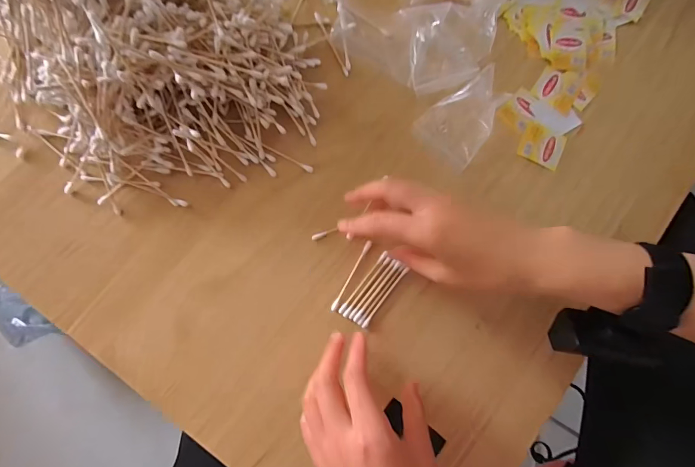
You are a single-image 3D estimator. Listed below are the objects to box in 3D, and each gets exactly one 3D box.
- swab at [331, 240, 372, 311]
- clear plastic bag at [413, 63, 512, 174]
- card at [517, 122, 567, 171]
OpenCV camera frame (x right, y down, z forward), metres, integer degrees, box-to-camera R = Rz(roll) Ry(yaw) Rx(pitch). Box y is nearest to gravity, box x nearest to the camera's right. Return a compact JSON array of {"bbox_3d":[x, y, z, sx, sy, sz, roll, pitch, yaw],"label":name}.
[{"bbox_3d":[0.004,0.039,0.331,0.006,0.004,0.069,29,83,1],"label":"swab"},{"bbox_3d":[0.115,-0.113,0.349,0.063,0.021,0.087,42,83,3],"label":"clear plastic bag"},{"bbox_3d":[0.194,-0.088,0.359,0.042,0.004,0.037,27,83,1],"label":"card"}]

